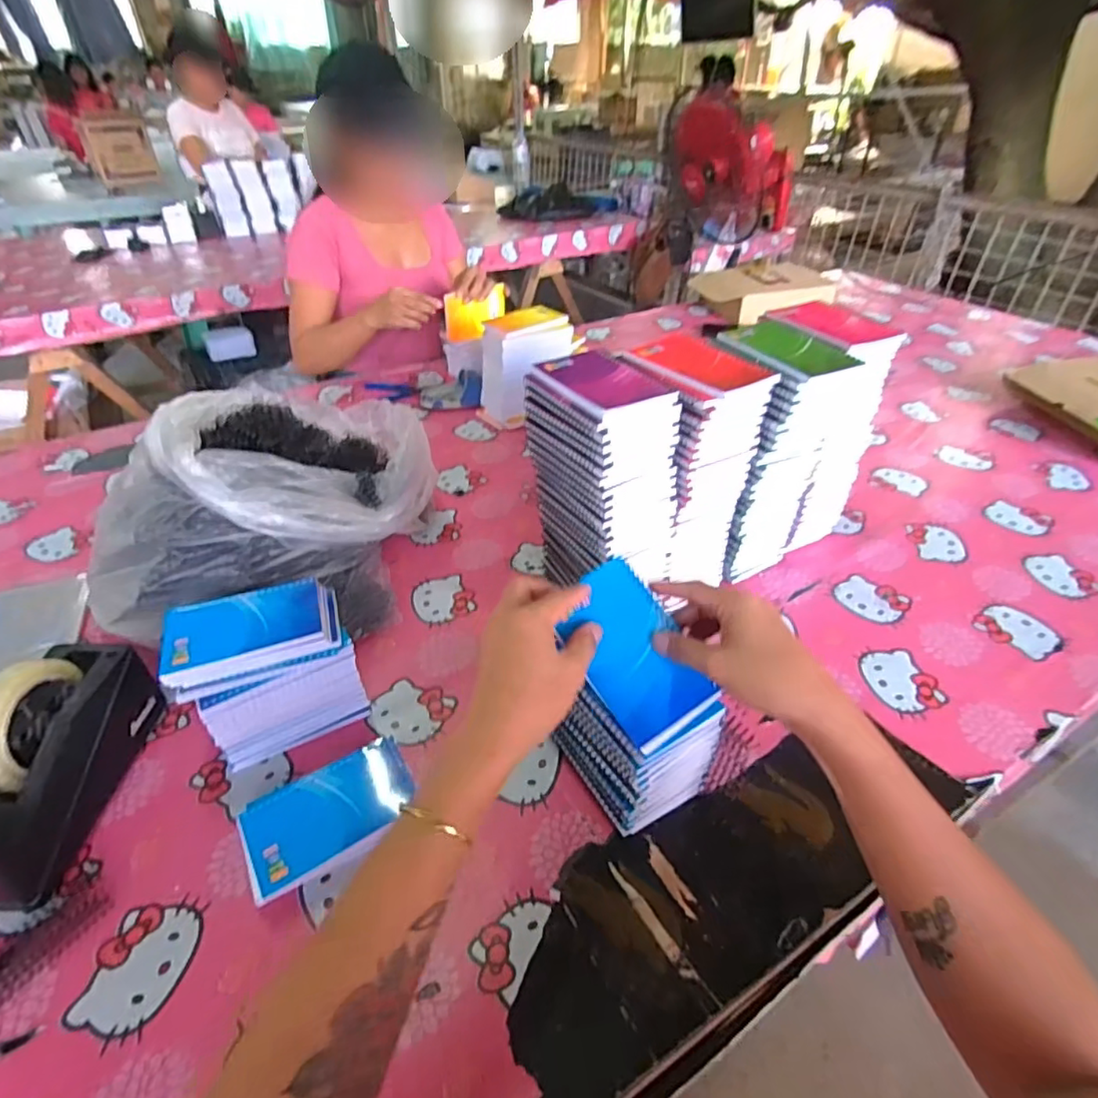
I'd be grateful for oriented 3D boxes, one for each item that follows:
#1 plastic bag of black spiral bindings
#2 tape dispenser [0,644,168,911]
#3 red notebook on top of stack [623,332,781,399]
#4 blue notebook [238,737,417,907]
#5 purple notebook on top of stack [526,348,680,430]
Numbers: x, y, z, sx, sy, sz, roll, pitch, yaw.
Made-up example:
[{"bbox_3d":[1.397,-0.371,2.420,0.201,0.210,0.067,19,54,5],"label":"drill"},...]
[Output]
[{"bbox_3d":[-0.316,-0.069,0.736,0.328,0.227,0.356,-4,40,-5],"label":"plastic bag of black spiral bindings"},{"bbox_3d":[-0.422,0.175,0.510,0.071,0.128,0.200,-1,38,1],"label":"tape dispenser"},{"bbox_3d":[0.149,-0.184,0.593,0.102,0.012,0.119,-21,44,-23],"label":"red notebook on top of stack"},{"bbox_3d":[-0.182,0.218,0.505,0.134,0.010,0.086,-22,44,-17],"label":"blue notebook"},{"bbox_3d":[0.050,-0.156,0.576,0.092,0.016,0.124,-22,44,-24],"label":"purple notebook on top of stack"}]

